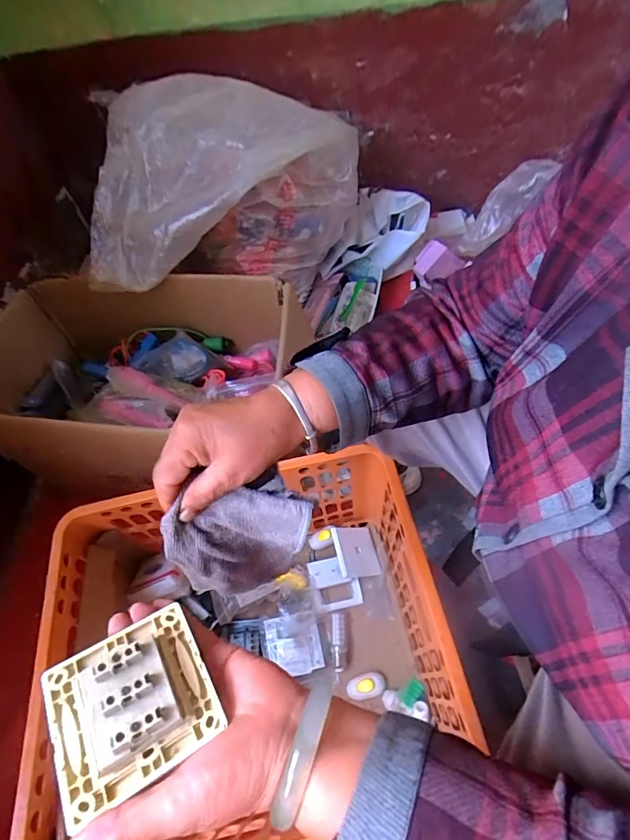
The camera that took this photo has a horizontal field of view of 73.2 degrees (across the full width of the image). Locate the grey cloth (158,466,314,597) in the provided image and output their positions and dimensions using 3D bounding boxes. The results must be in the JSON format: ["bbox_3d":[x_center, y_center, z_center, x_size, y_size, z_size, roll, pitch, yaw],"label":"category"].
[{"bbox_3d":[-0.064,0.099,0.345,0.107,0.100,0.024,0,31,-17],"label":"grey cloth"}]

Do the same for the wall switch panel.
[{"bbox_3d":[-0.110,0.161,0.249,0.085,0.021,0.081,-21,49,-24],"label":"wall switch panel"}]

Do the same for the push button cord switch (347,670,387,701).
[{"bbox_3d":[0.081,0.414,0.659,0.063,0.032,0.034,-17,58,-4],"label":"push button cord switch"}]

